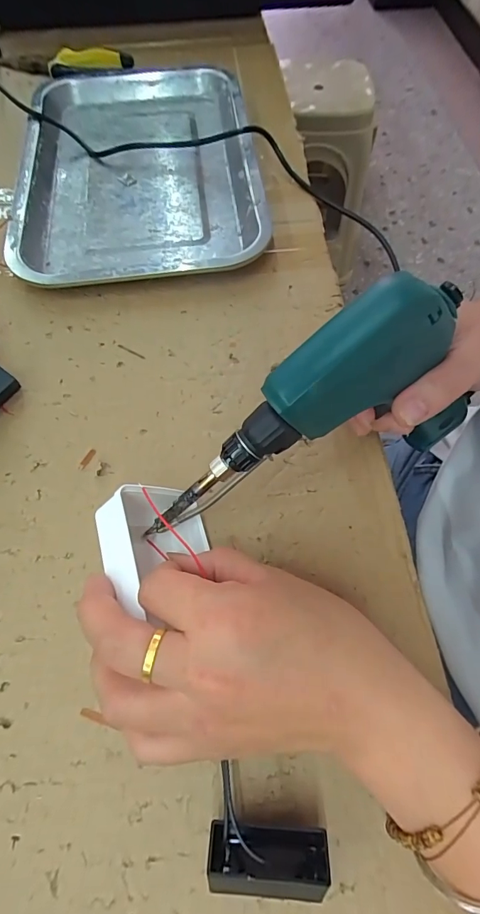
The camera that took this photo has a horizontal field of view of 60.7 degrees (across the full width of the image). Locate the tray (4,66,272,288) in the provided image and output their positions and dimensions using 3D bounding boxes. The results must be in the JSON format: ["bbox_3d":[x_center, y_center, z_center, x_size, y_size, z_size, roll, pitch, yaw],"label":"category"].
[{"bbox_3d":[-0.091,-0.267,0.375,0.206,0.021,0.297,-6,65,-2],"label":"tray"}]

